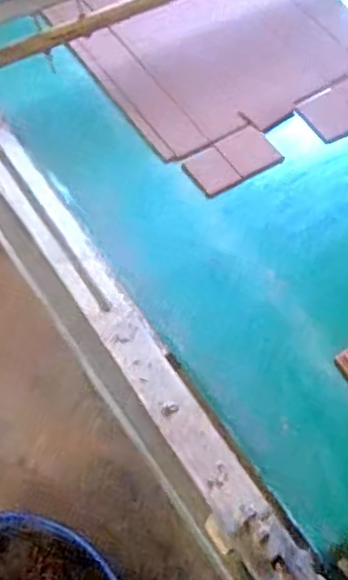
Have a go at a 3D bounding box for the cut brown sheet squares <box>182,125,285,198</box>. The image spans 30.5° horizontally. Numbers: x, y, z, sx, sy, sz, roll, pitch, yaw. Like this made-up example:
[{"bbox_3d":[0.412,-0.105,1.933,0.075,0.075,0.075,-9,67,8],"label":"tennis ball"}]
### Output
[{"bbox_3d":[0.082,-0.183,0.904,0.132,0.007,0.078,-30,62,-19],"label":"cut brown sheet squares"}]

